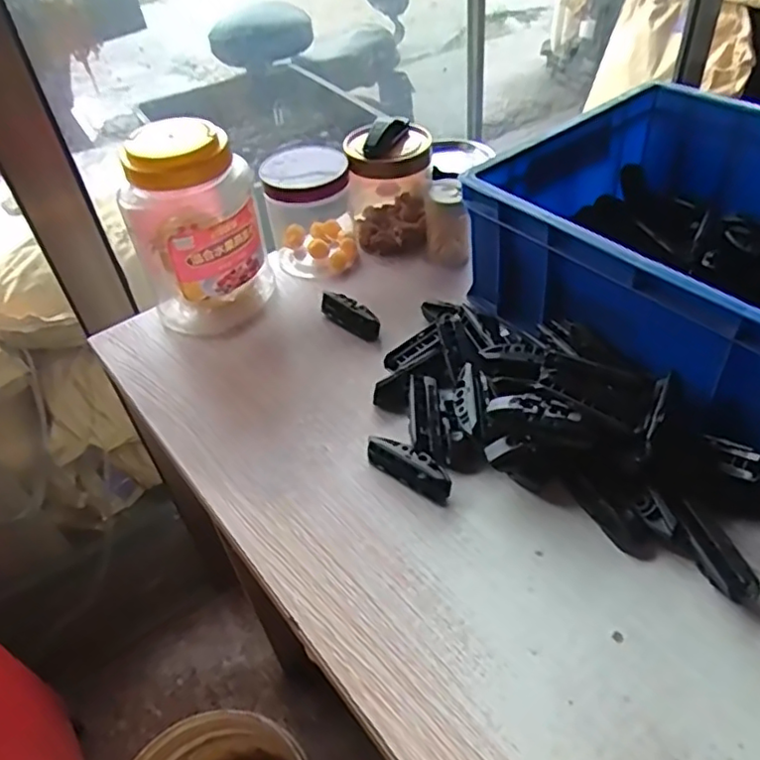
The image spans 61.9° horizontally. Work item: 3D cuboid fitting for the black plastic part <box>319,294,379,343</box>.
[{"bbox_3d":[-0.027,-0.061,0.586,0.021,0.025,0.074,-36,51,-26],"label":"black plastic part"}]

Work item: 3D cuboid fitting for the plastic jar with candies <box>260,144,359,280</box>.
[{"bbox_3d":[-0.071,-0.171,0.648,0.085,0.104,0.100,-12,45,-6],"label":"plastic jar with candies"}]

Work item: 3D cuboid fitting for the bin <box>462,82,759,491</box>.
[{"bbox_3d":[0.275,-0.093,0.503,0.271,0.130,0.329,-30,49,-22],"label":"bin"}]

